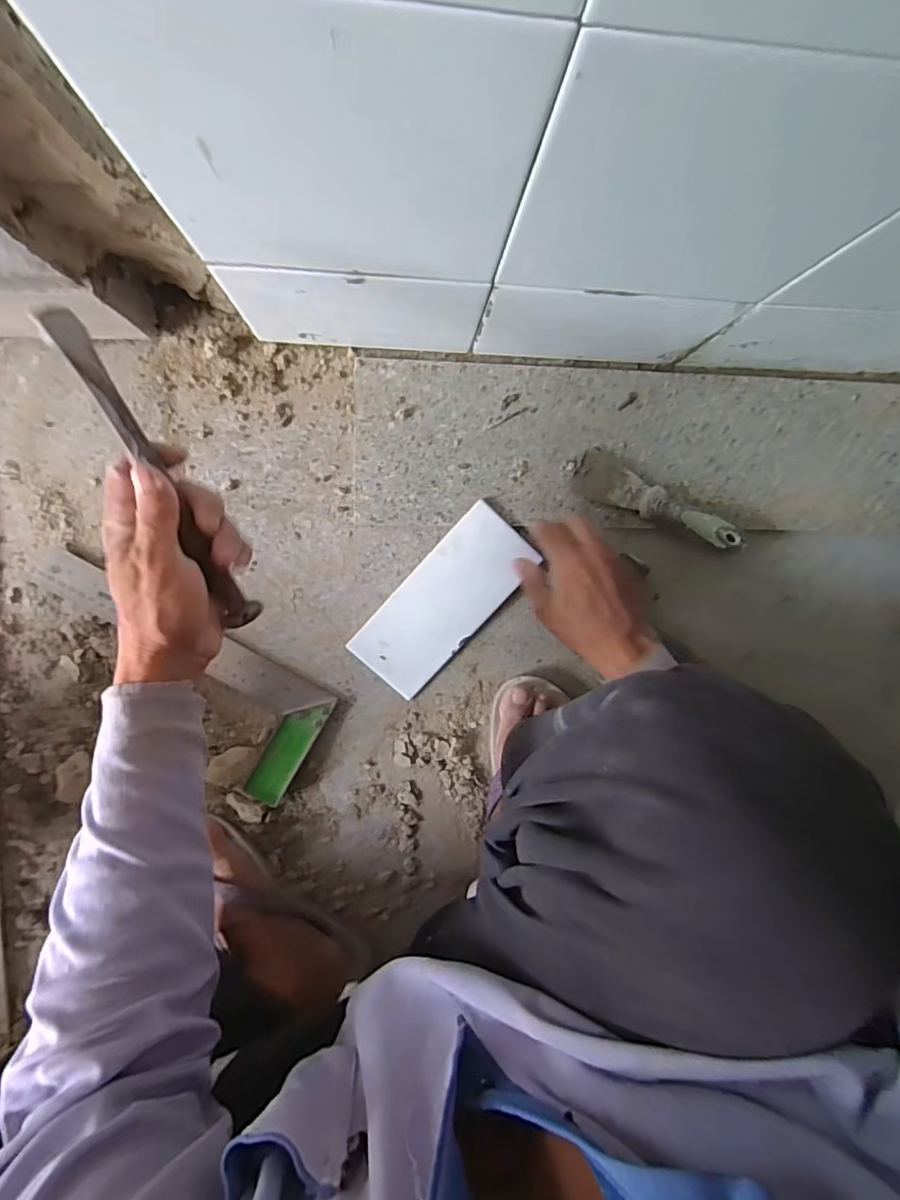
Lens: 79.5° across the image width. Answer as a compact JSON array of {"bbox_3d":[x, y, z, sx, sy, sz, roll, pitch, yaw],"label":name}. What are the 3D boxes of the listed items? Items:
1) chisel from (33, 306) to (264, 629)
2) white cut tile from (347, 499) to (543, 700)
[{"bbox_3d":[-0.175,-0.072,0.327,0.020,0.013,0.202,-25,111,-2],"label":"chisel"},{"bbox_3d":[-0.006,0.003,0.535,0.085,0.007,0.193,40,98,-9],"label":"white cut tile"}]

